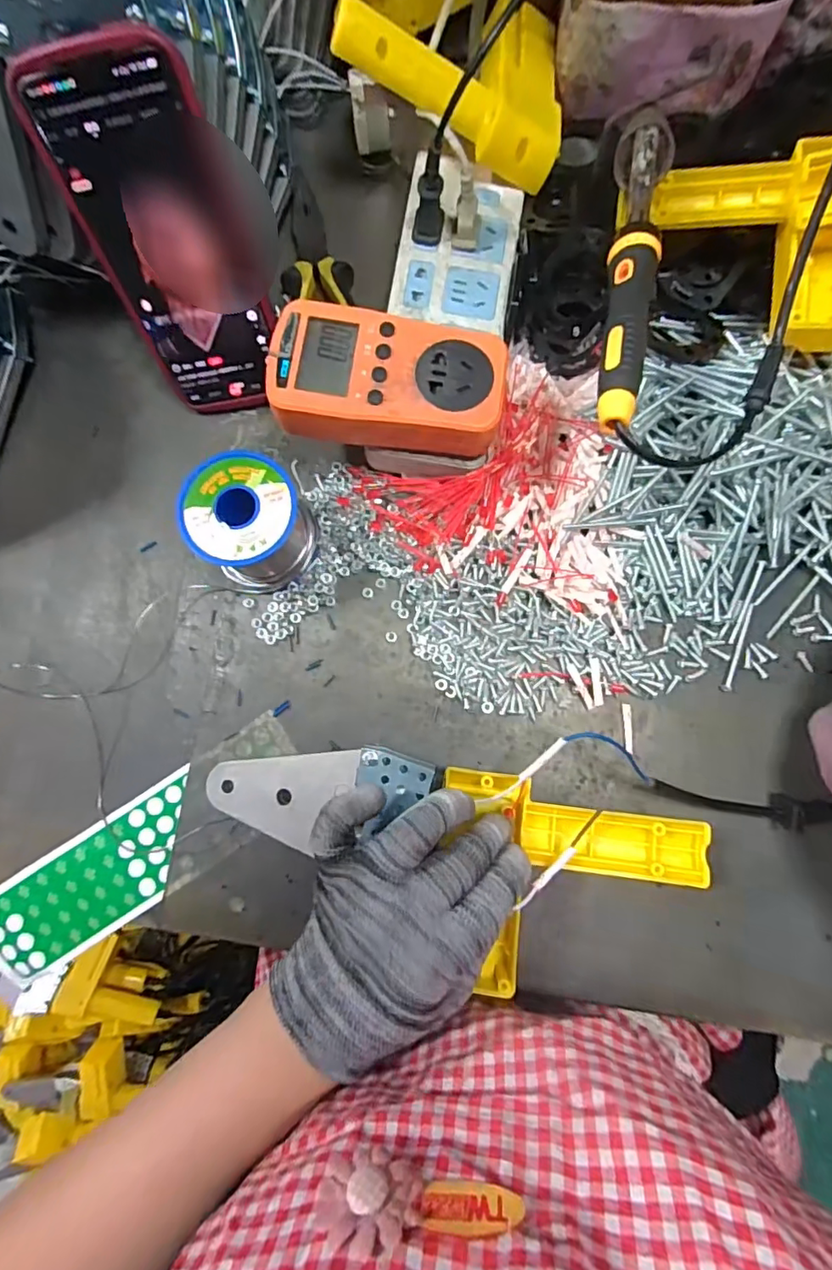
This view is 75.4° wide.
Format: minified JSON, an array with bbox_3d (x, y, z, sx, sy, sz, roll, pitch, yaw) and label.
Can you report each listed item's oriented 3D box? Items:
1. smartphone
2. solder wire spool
[{"bbox_3d":[-0.135,-0.210,0.305,0.079,0.170,0.018,-7,54,2],"label":"smartphone"},{"bbox_3d":[-0.097,-0.066,0.326,0.063,0.062,0.065,0,82,3],"label":"solder wire spool"}]

